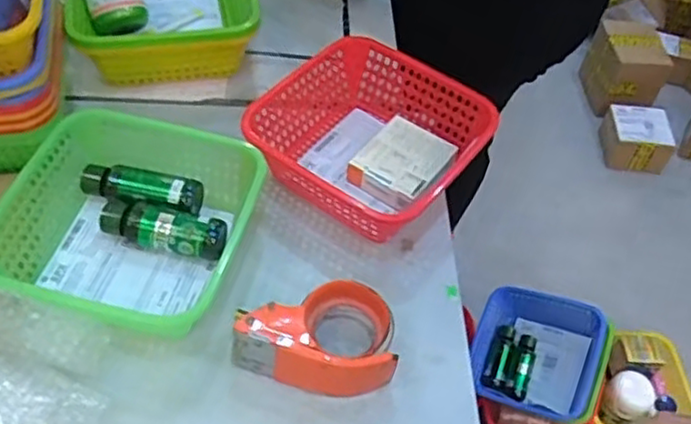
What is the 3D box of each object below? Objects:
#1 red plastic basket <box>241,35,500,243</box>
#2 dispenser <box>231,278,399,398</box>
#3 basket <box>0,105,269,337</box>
[{"bbox_3d":[0.021,-0.081,0.768,0.223,0.085,0.215,31,55,18],"label":"red plastic basket"},{"bbox_3d":[-0.026,0.113,0.623,0.142,0.067,0.095,10,51,2],"label":"dispenser"},{"bbox_3d":[-0.216,0.019,0.669,0.214,0.083,0.220,11,51,3],"label":"basket"}]

